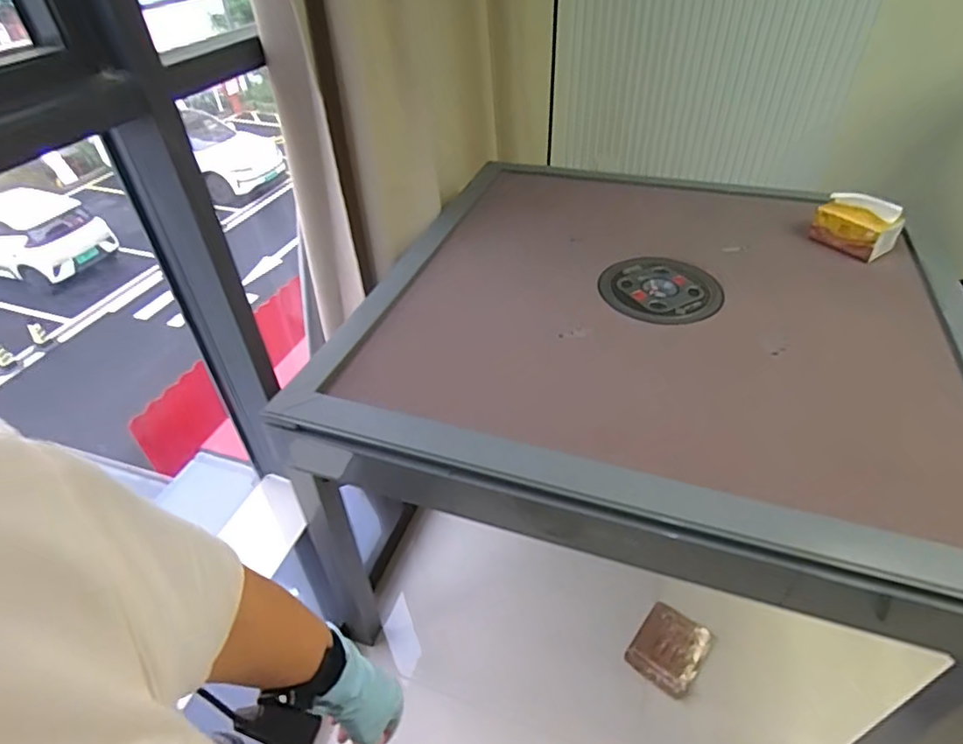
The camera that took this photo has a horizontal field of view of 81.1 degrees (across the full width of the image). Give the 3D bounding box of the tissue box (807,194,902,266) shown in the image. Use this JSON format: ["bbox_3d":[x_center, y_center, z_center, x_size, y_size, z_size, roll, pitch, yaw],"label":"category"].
[{"bbox_3d":[0.777,-0.303,1.160,0.083,0.097,0.146,-23,45,-20],"label":"tissue box"}]

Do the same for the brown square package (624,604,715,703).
[{"bbox_3d":[0.446,0.653,1.333,0.149,0.023,0.185,29,51,32],"label":"brown square package"}]

